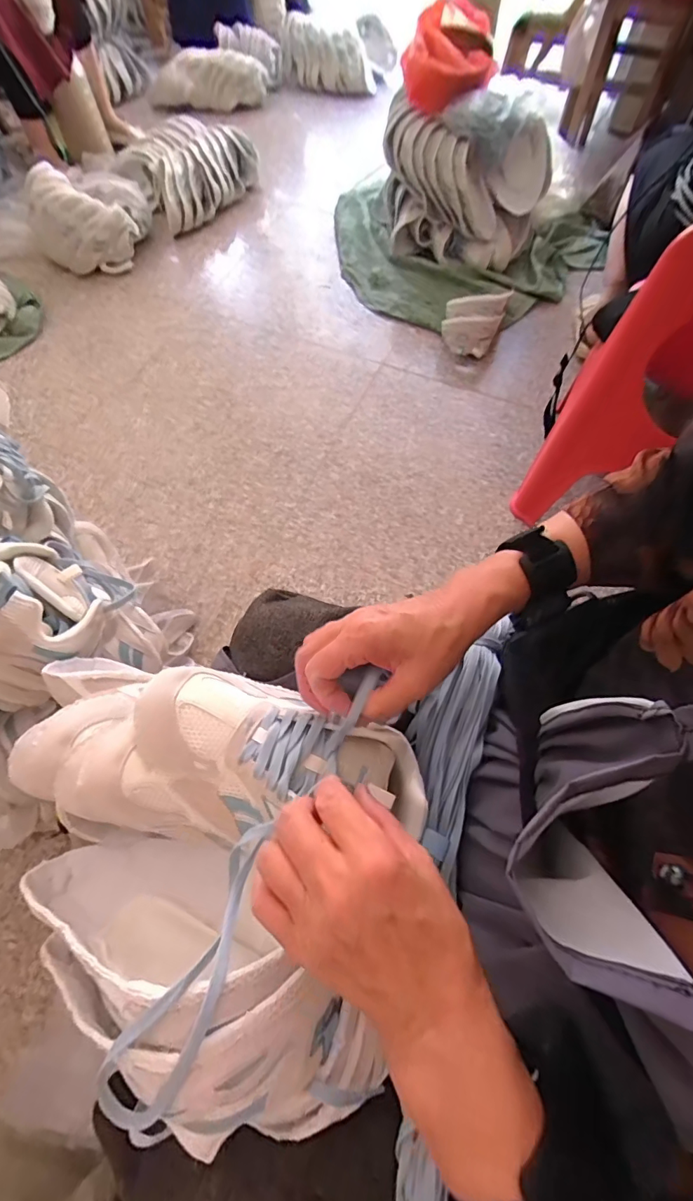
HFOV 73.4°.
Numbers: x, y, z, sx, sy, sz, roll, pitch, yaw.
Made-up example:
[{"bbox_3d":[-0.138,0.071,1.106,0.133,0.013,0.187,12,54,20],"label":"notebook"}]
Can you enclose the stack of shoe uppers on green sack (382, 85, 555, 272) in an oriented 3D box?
[{"bbox_3d":[0.353,-1.246,1.409,0.505,0.341,0.333,8,66,5],"label":"stack of shoe uppers on green sack"}]

